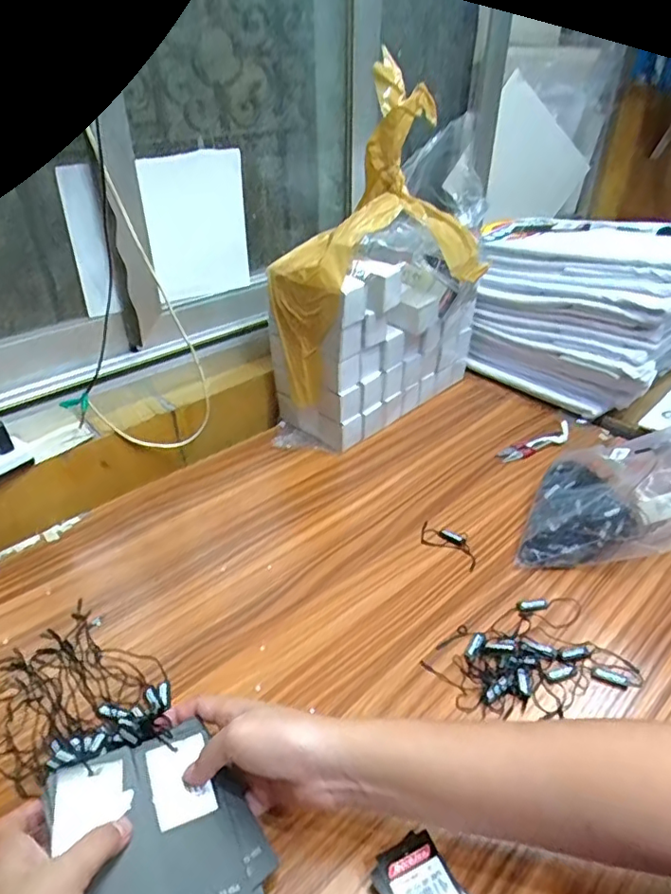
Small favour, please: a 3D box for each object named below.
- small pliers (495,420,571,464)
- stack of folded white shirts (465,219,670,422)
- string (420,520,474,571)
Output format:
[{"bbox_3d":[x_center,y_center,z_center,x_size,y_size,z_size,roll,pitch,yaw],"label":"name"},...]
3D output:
[{"bbox_3d":[0.267,-0.005,0.739,0.119,0.008,0.034,-22,27,-18],"label":"small pliers"},{"bbox_3d":[0.370,-0.206,0.833,0.305,0.233,0.266,29,45,34],"label":"stack of folded white shirts"},{"bbox_3d":[0.120,0.101,0.594,0.069,0.004,0.040,22,41,27],"label":"string"}]

